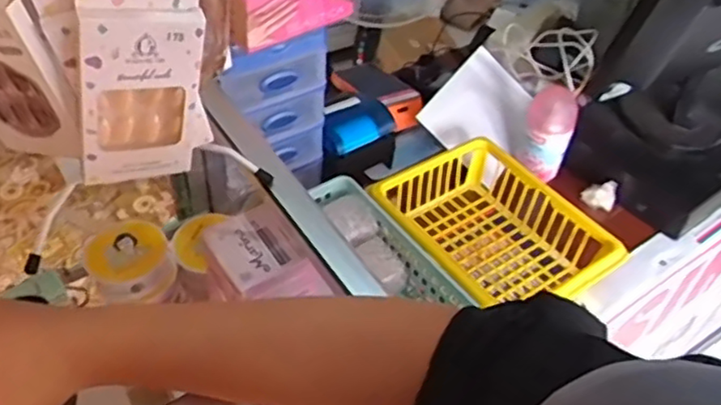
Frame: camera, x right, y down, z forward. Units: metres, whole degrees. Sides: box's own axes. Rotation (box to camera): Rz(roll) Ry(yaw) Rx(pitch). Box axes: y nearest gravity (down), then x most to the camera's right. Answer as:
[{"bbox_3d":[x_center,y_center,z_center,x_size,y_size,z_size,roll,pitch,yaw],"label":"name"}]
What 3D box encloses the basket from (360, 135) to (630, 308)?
[{"bbox_3d":[0.152,0.040,0.796,0.204,0.088,0.243,-25,54,-26],"label":"basket"}]

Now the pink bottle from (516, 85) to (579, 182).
[{"bbox_3d":[0.256,-0.095,0.892,0.062,0.117,0.050,17,47,11],"label":"pink bottle"}]

